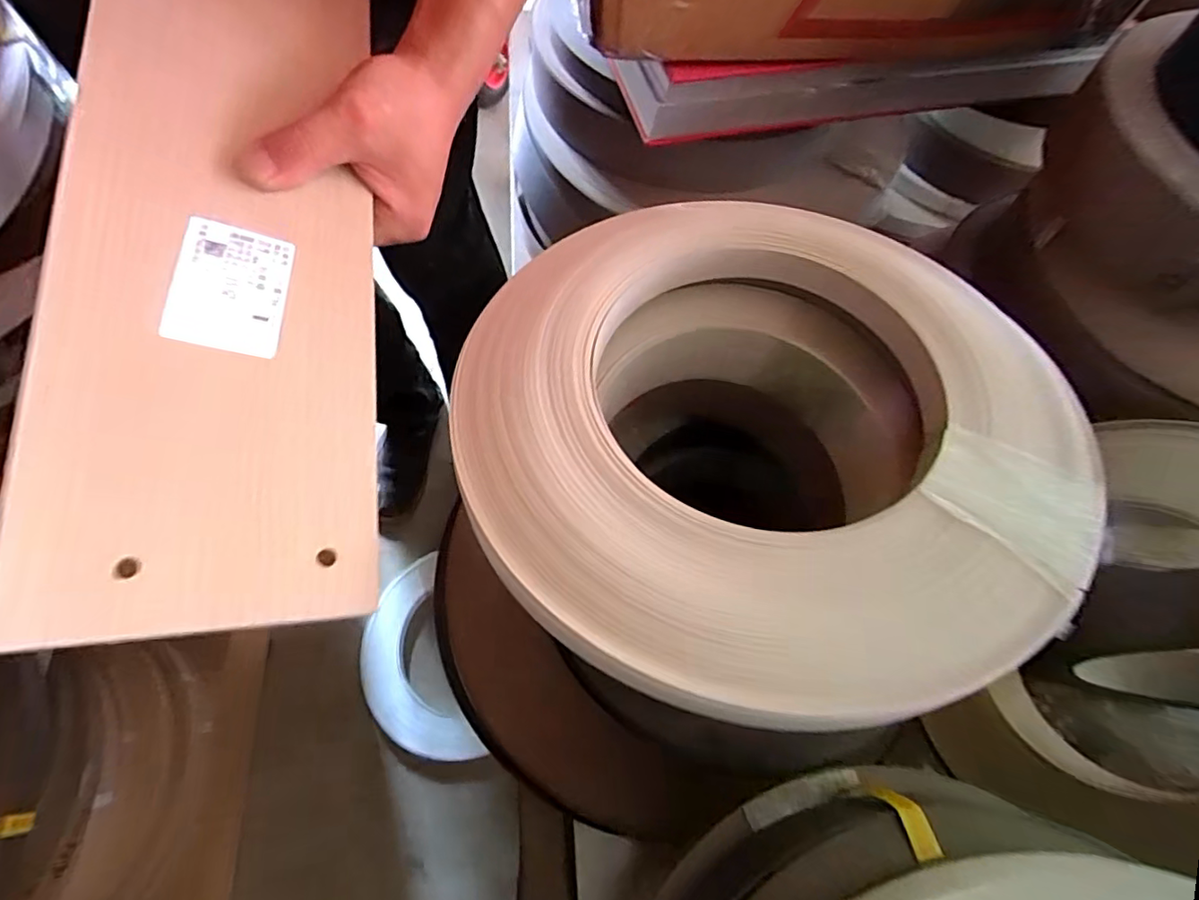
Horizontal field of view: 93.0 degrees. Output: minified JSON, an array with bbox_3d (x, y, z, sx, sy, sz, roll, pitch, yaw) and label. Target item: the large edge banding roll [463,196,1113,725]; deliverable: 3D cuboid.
[{"bbox_3d":[0.097,-0.020,0.291,0.333,0.034,0.286,-4,62,-5],"label":"large edge banding roll"}]

